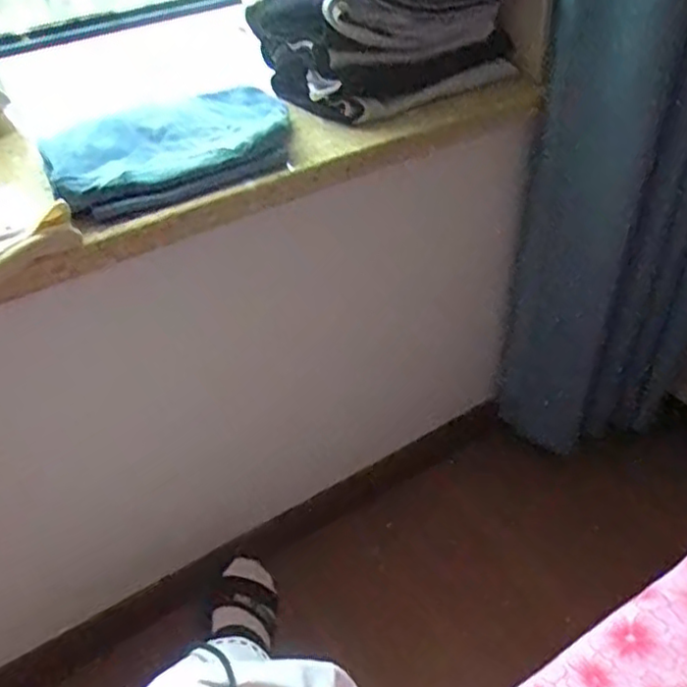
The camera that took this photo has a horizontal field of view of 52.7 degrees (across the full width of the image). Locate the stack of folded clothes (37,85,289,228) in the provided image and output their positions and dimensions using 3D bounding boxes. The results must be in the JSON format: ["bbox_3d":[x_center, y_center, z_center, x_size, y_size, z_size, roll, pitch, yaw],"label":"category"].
[{"bbox_3d":[-0.202,-0.239,0.825,0.299,0.057,0.198,-23,44,-20],"label":"stack of folded clothes"}]

